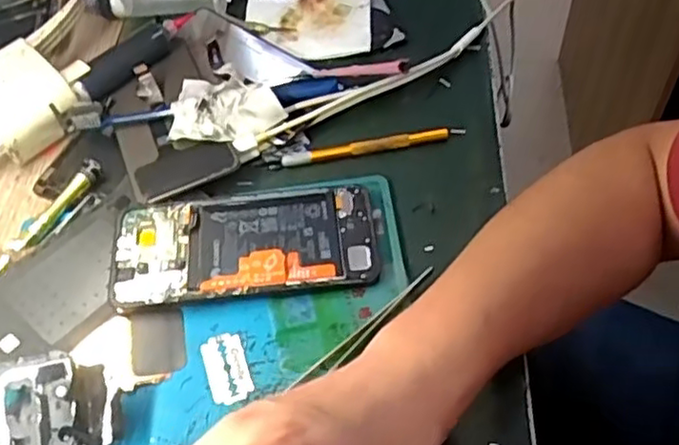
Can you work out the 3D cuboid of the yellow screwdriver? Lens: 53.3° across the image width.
[{"bbox_3d":[0.024,-0.055,0.473,0.127,0.009,0.009,-8,54,-2],"label":"yellow screwdriver"}]

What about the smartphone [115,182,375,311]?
[{"bbox_3d":[-0.060,0.011,0.422,0.161,0.012,0.075,-6,56,0],"label":"smartphone"}]

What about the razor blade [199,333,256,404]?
[{"bbox_3d":[-0.064,0.082,0.387,0.025,0.004,0.043,-20,53,-4],"label":"razor blade"}]

